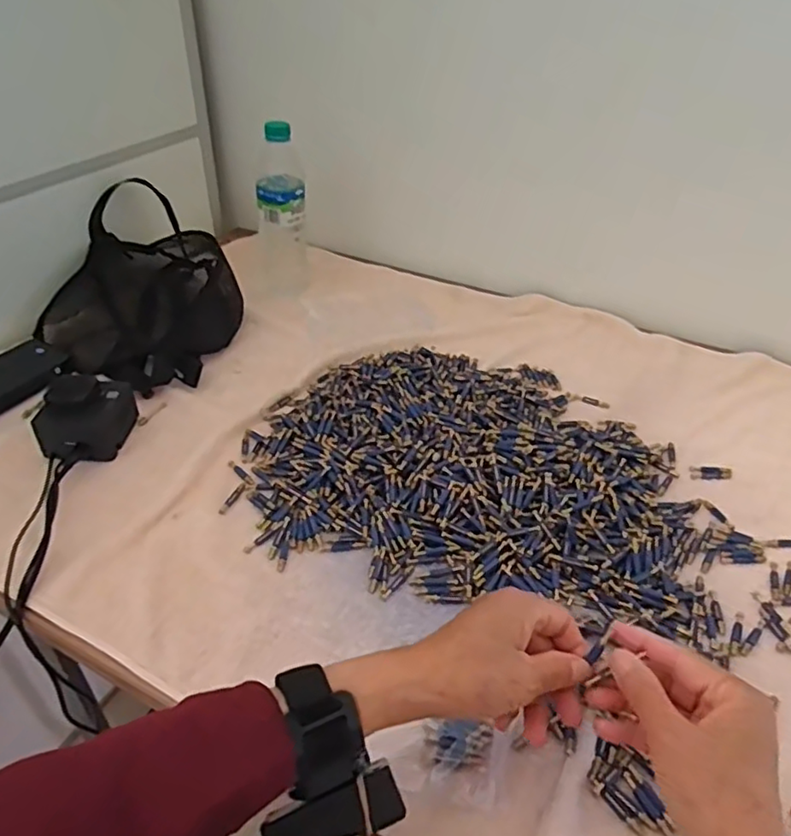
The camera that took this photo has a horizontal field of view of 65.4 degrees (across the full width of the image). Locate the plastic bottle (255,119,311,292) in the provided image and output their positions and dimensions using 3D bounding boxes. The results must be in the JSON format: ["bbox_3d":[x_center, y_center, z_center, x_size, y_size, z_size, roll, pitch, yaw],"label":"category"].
[{"bbox_3d":[-0.158,-0.287,0.838,0.069,0.213,0.075,-5,40,-8],"label":"plastic bottle"}]

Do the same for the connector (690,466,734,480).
[{"bbox_3d":[0.316,0.055,0.617,0.041,0.006,0.017,2,39,1],"label":"connector"}]

